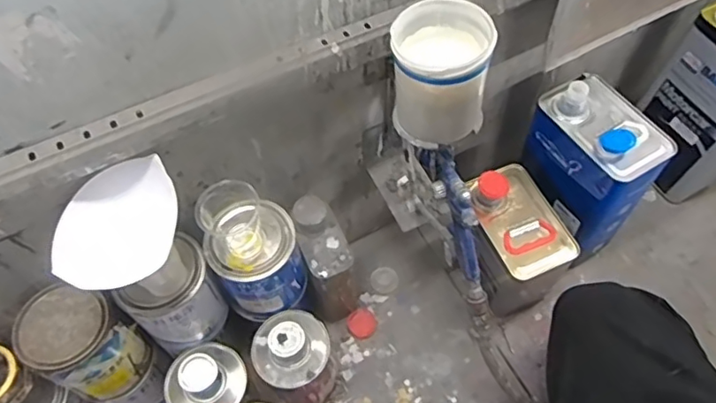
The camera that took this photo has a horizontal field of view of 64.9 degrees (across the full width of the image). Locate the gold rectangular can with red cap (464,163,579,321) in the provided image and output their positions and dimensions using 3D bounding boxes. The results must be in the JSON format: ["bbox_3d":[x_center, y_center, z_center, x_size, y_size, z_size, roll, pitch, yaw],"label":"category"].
[{"bbox_3d":[0.234,0.058,0.851,0.115,0.198,0.162,-23,60,-13],"label":"gold rectangular can with red cap"}]

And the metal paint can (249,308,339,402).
[{"bbox_3d":[-0.083,0.220,0.769,0.100,0.184,0.100,-26,60,-14],"label":"metal paint can"}]

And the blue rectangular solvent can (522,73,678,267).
[{"bbox_3d":[0.334,-0.040,0.837,0.107,0.261,0.159,-26,60,-14],"label":"blue rectangular solvent can"}]

